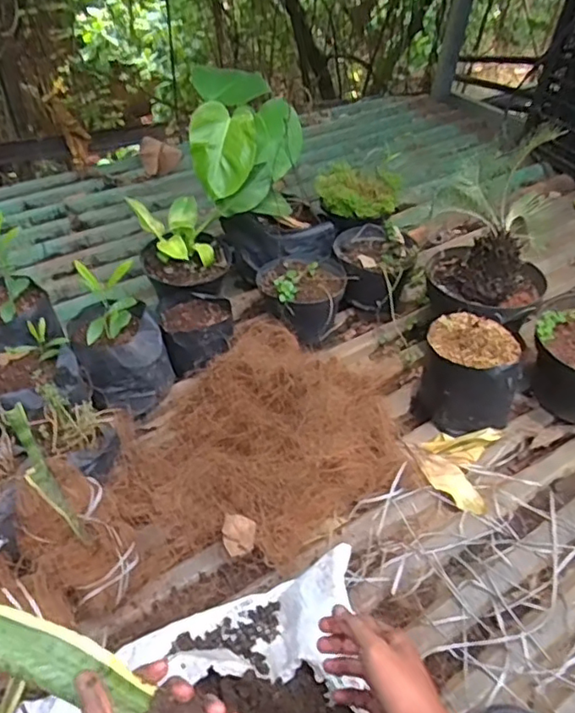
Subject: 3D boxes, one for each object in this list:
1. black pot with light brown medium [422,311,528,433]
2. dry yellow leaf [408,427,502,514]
[{"bbox_3d":[0.306,0.037,1.002,0.157,0.149,0.143,3,45,-3],"label":"black pot with light brown medium"},{"bbox_3d":[0.268,0.168,0.954,0.126,0.031,0.153,16,46,13],"label":"dry yellow leaf"}]

